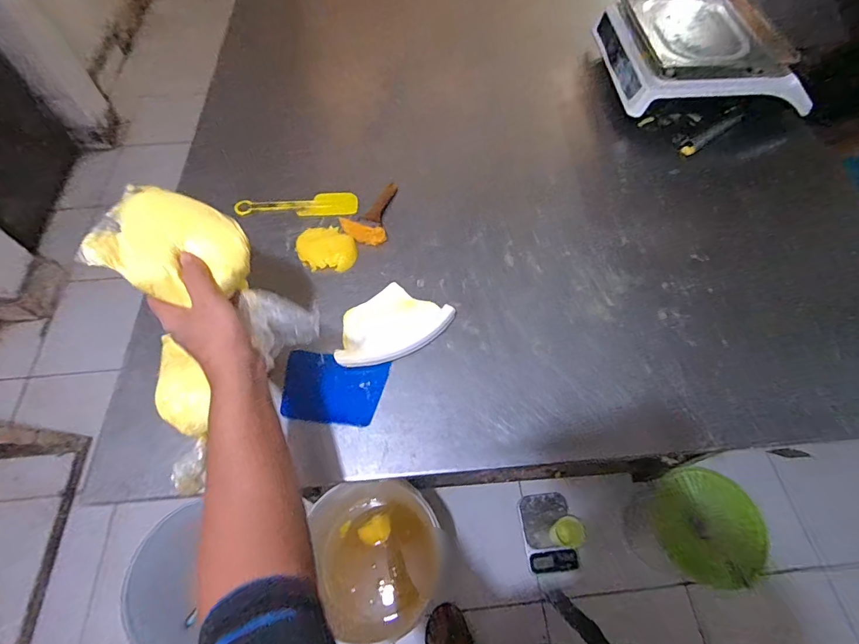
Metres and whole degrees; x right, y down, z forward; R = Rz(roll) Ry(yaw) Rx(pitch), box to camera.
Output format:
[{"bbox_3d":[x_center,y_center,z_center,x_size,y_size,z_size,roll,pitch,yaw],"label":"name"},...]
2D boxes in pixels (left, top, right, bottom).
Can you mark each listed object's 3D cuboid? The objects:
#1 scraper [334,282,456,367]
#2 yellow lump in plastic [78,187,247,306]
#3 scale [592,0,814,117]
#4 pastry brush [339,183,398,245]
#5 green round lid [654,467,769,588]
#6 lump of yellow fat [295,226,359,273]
[{"bbox_3d":[-0.054,0.006,0.574,0.158,0.022,0.095,-32,65,-18],"label":"scraper"},{"bbox_3d":[-0.237,-0.061,0.406,0.118,0.065,0.113,14,49,-19],"label":"yellow lump in plastic"},{"bbox_3d":[0.532,-0.555,0.849,0.328,0.114,0.349,-1,60,-1],"label":"scale"},{"bbox_3d":[-0.090,-0.180,0.689,0.068,0.029,0.142,10,45,7],"label":"pastry brush"},{"bbox_3d":[0.730,0.535,1.111,0.246,0.050,0.275,9,92,36],"label":"green round lid"},{"bbox_3d":[-0.159,-0.113,0.642,0.076,0.025,0.096,-32,65,-17],"label":"lump of yellow fat"}]

